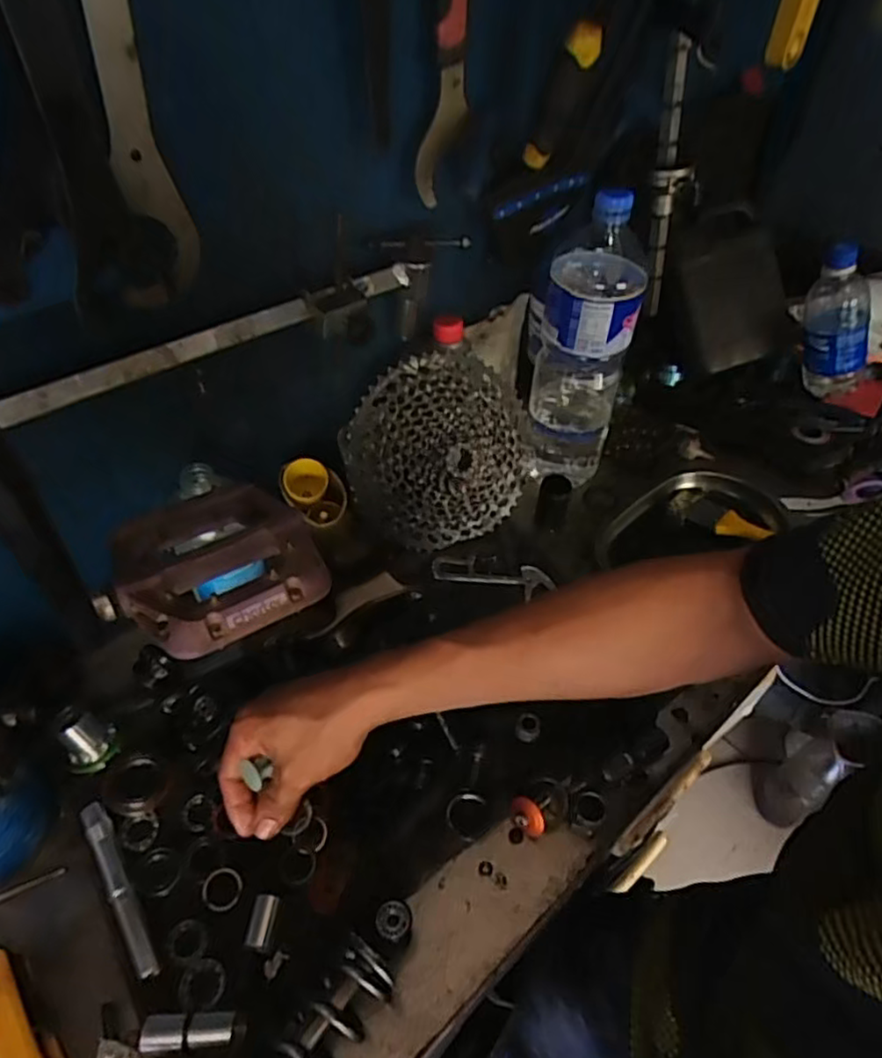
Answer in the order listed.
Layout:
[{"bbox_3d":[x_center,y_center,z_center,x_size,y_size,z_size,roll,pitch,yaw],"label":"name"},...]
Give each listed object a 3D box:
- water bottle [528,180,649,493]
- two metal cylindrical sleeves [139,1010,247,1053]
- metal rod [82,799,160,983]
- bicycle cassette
[{"bbox_3d":[0.147,-0.189,0.686,0.090,0.300,0.111,12,49,11],"label":"water bottle"},{"bbox_3d":[-0.154,0.312,0.414,0.064,0.022,0.020,-5,48,-4],"label":"two metal cylindrical sleeves"},{"bbox_3d":[-0.228,0.251,0.472,0.017,0.011,0.127,-29,54,-24],"label":"metal rod"},{"bbox_3d":[0.005,-0.075,0.659,0.191,0.192,0.057,-19,18,-18],"label":"bicycle cassette"}]

